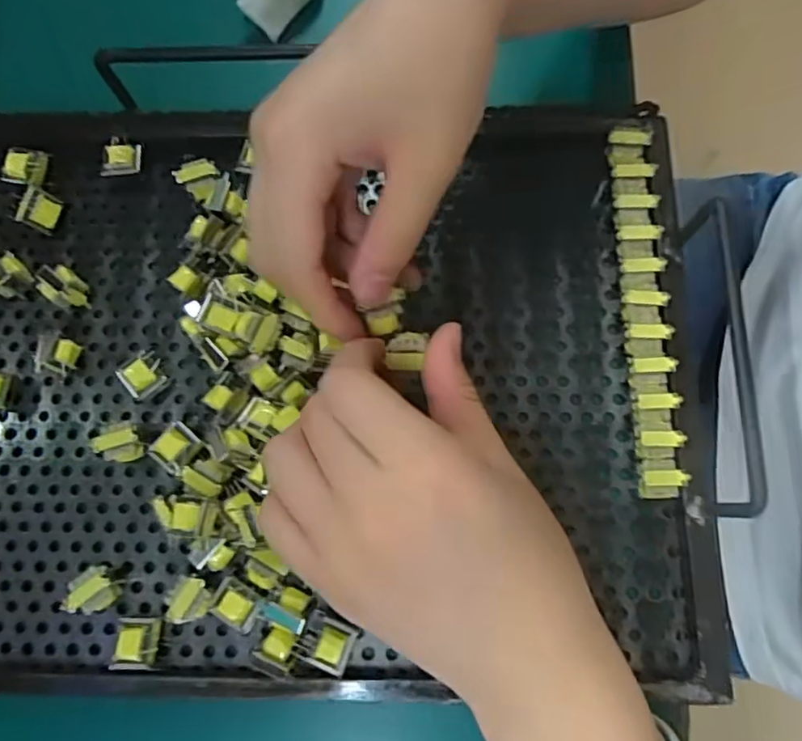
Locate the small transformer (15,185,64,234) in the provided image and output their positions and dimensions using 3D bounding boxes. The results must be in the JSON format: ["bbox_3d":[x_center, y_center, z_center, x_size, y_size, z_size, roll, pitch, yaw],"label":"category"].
[{"bbox_3d":[-0.183,-0.081,0.308,0.014,0.020,0.018,14,76,5],"label":"small transformer"}]

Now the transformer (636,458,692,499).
[{"bbox_3d":[0.115,0.048,0.269,0.019,0.018,0.017,-6,75,0],"label":"transformer"}]

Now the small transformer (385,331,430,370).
[{"bbox_3d":[0.002,-0.008,0.237,0.015,0.008,0.016,5,75,3],"label":"small transformer"}]

